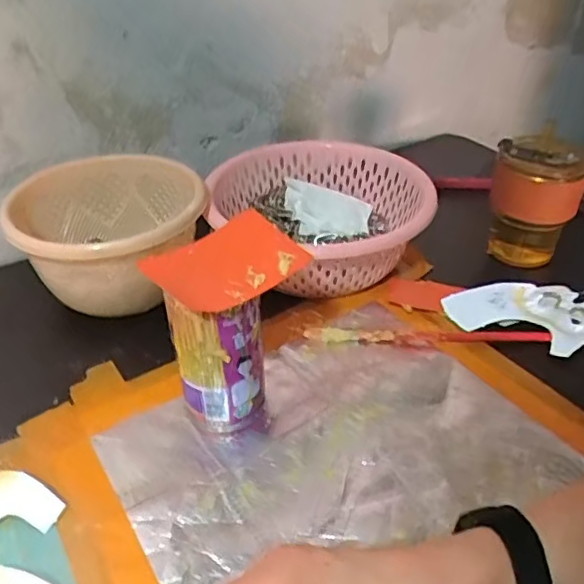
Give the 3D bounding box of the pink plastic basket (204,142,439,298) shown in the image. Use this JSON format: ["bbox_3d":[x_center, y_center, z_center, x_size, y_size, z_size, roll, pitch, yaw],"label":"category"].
[{"bbox_3d":[0.030,-0.078,0.609,0.217,0.075,0.201,0,37,0],"label":"pink plastic basket"}]

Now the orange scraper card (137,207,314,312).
[{"bbox_3d":[-0.046,-0.021,0.405,0.098,0.016,0.072,-26,44,-30],"label":"orange scraper card"}]

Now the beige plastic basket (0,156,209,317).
[{"bbox_3d":[-0.168,-0.053,0.558,0.173,0.094,0.144,-6,37,-8],"label":"beige plastic basket"}]

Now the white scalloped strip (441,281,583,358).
[{"bbox_3d":[0.270,0.024,0.518,0.254,0.033,0.089,18,40,22],"label":"white scalloped strip"}]

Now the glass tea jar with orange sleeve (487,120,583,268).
[{"bbox_3d":[0.246,-0.089,0.602,0.086,0.129,0.072,10,38,13],"label":"glass tea jar with orange sleeve"}]

